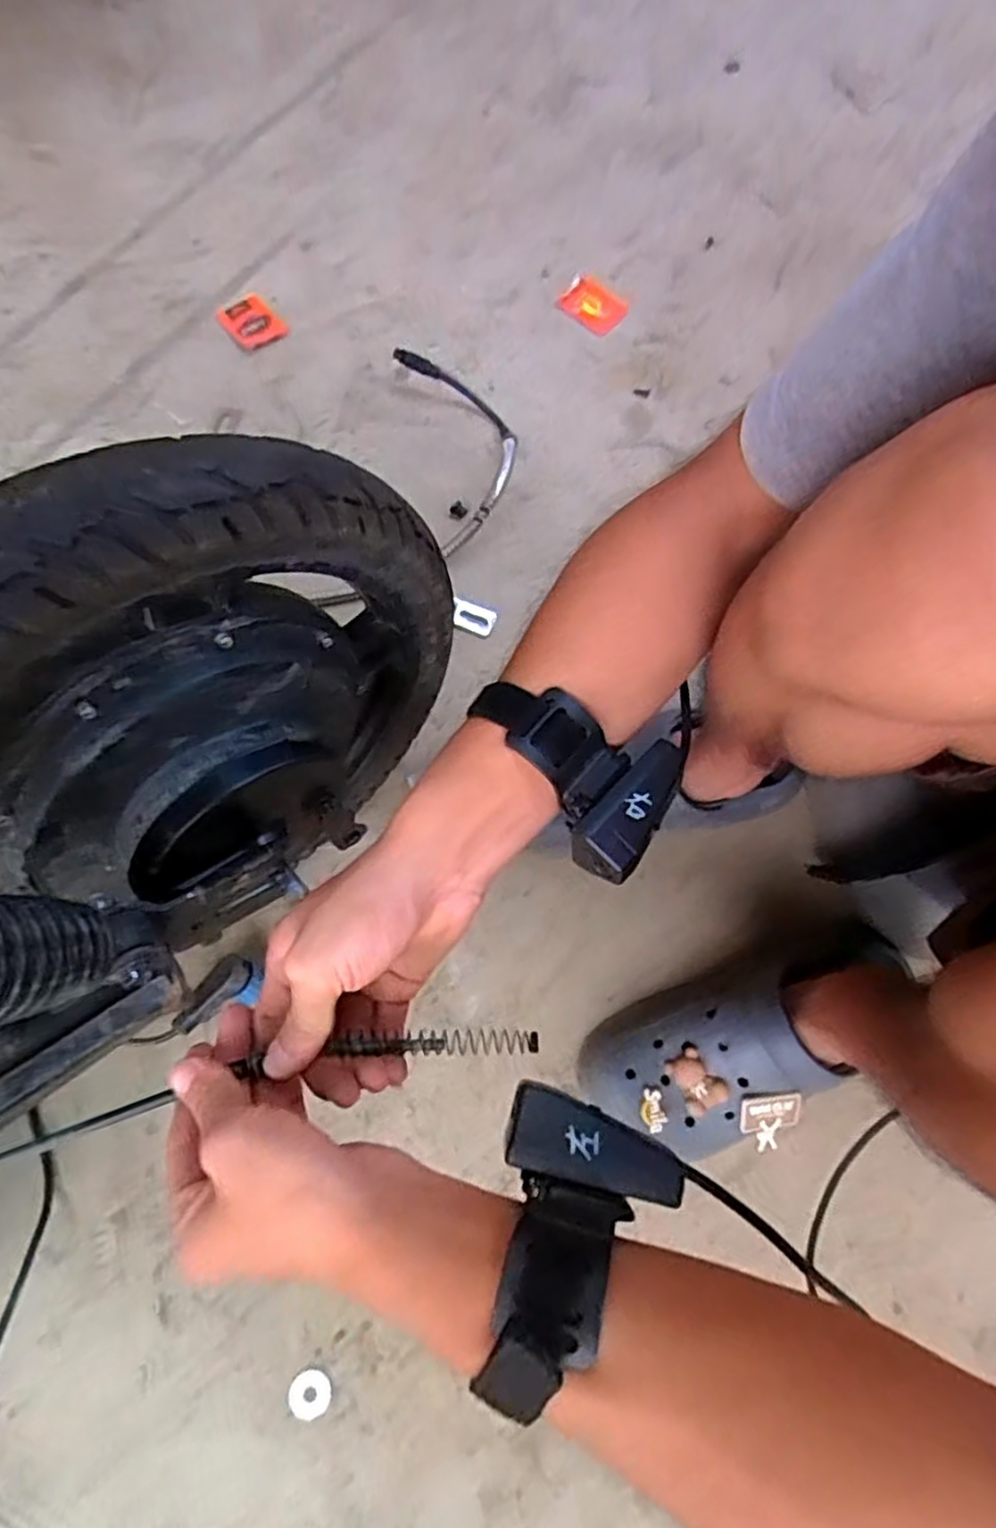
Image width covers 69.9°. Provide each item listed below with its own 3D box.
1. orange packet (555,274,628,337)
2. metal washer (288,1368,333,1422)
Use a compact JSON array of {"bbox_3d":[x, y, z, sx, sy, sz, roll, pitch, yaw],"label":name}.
[{"bbox_3d":[0.105,-0.511,0.795,0.071,0.007,0.057,40,77,10],"label":"orange packet"},{"bbox_3d":[-0.135,0.453,0.511,0.030,0.004,0.028,0,74,-1],"label":"metal washer"}]

